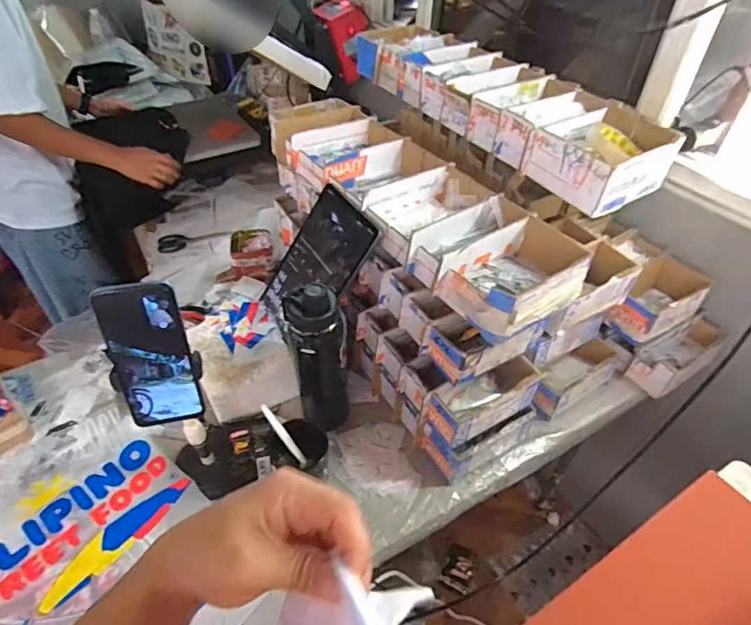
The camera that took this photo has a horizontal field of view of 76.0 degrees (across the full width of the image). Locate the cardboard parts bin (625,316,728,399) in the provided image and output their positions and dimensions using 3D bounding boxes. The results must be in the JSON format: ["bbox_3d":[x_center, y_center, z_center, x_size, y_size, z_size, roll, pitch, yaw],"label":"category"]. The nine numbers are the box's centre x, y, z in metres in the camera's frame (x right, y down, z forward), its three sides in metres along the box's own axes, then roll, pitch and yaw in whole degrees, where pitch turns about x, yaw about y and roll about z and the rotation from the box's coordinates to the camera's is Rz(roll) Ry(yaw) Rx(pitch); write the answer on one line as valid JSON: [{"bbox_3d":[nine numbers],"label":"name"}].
[{"bbox_3d":[0.529,0.076,0.839,0.186,0.077,0.069,-24,49,-24],"label":"cardboard parts bin"}]

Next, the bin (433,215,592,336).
[{"bbox_3d":[0.184,-0.051,0.623,0.187,0.070,0.122,-26,50,-25],"label":"bin"}]

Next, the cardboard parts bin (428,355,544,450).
[{"bbox_3d":[0.150,0.120,0.682,0.156,0.072,0.076,-21,48,-22],"label":"cardboard parts bin"}]

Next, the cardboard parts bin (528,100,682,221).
[{"bbox_3d":[0.318,-0.223,0.692,0.174,0.075,0.154,-25,50,-25],"label":"cardboard parts bin"}]

